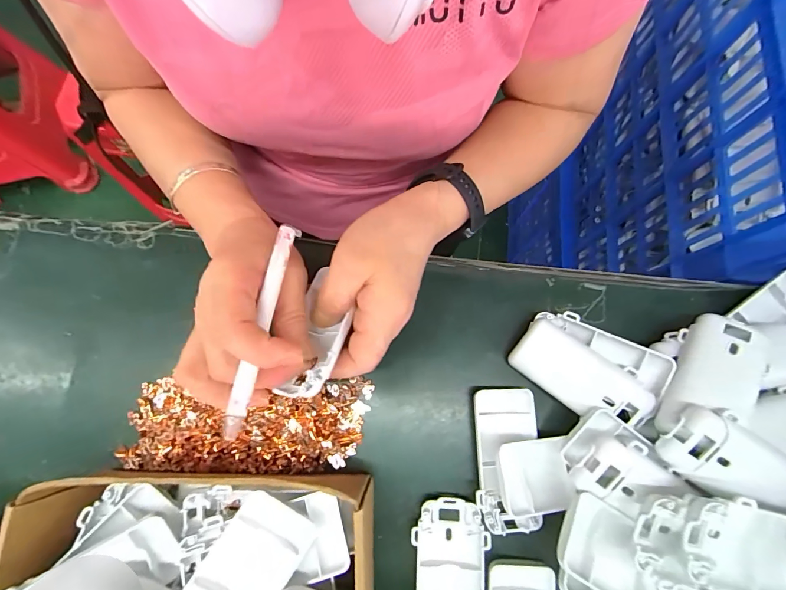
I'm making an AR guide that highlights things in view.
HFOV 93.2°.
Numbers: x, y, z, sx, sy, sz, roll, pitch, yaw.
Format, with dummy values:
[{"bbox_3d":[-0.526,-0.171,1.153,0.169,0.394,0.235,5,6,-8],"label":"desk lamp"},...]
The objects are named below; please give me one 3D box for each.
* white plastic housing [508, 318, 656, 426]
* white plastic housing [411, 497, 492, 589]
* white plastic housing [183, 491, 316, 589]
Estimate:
[{"bbox_3d":[0.133,0.059,0.270,0.091,0.018,0.044,39,96,21],"label":"white plastic housing"},{"bbox_3d":[0.038,0.191,0.253,0.048,0.010,0.094,4,76,3],"label":"white plastic housing"},{"bbox_3d":[-0.086,0.158,0.198,0.047,0.015,0.094,38,76,-10],"label":"white plastic housing"}]

